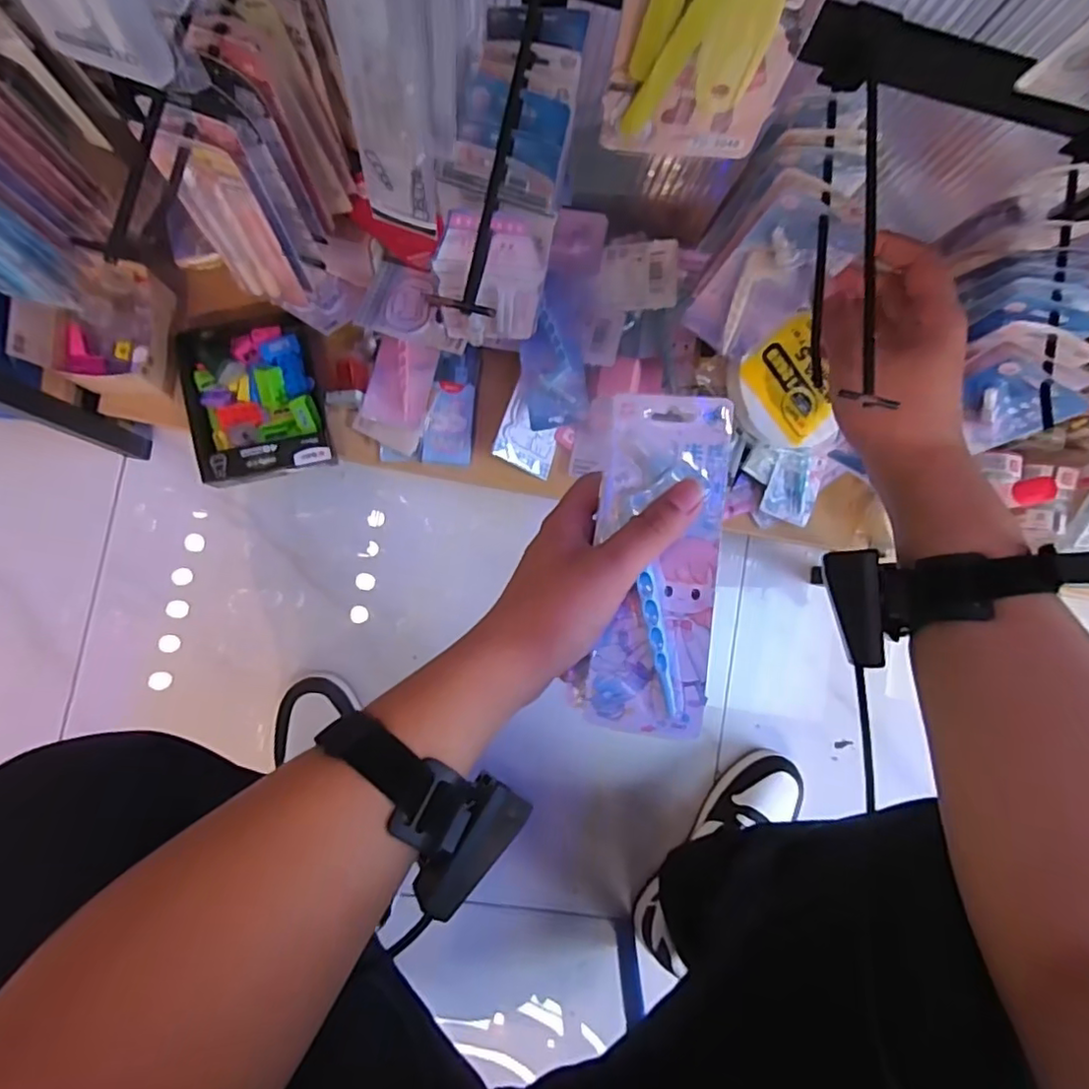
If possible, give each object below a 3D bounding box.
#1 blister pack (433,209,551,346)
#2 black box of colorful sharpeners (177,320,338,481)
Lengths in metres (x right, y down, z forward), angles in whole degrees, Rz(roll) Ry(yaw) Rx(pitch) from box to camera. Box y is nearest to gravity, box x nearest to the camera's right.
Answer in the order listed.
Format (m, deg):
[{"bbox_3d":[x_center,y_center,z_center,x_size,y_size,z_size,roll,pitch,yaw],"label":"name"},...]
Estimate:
[{"bbox_3d":[-0.038,-0.175,0.428,0.071,0.165,0.023,7,85,-6],"label":"blister pack"},{"bbox_3d":[-0.301,-0.155,0.638,0.129,0.044,0.171,-11,87,-7],"label":"black box of colorful sharpeners"}]

